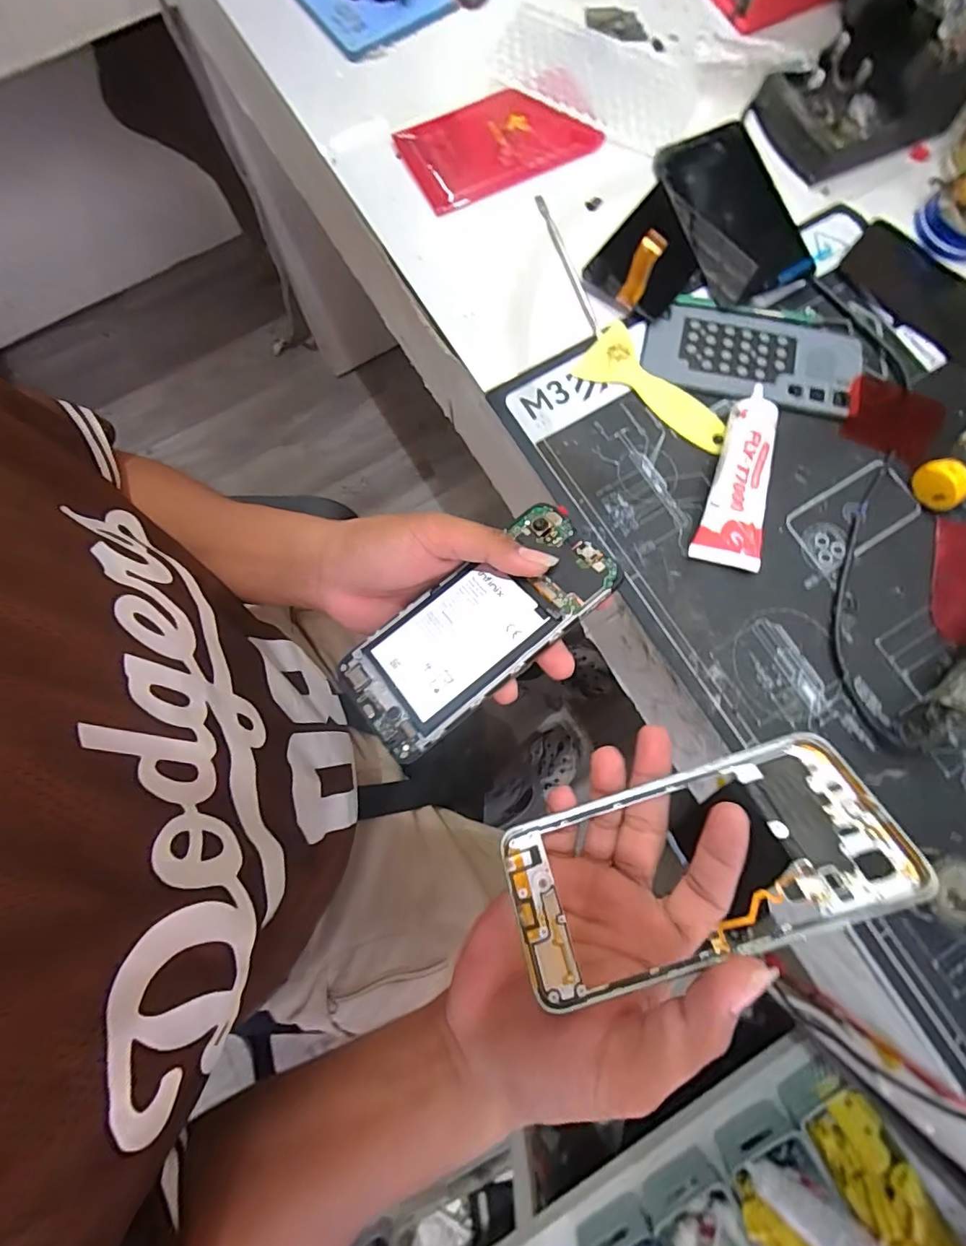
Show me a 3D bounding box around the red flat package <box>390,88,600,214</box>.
[{"bbox_3d":[0.014,-0.388,0.411,0.150,0.014,0.076,-26,91,-5],"label":"red flat package"}]

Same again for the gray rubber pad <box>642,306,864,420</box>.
[{"bbox_3d":[0.199,-0.196,0.382,0.156,0.005,0.070,10,78,4],"label":"gray rubber pad"}]

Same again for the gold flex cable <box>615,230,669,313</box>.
[{"bbox_3d":[0.110,-0.245,0.363,0.019,0.055,0.011,25,79,6],"label":"gold flex cable"}]

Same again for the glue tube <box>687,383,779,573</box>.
[{"bbox_3d":[0.177,-0.097,0.350,0.042,0.029,0.117,17,79,5],"label":"glue tube"}]

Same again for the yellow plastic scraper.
[{"bbox_3d":[0.127,-0.170,0.376,0.119,0.005,0.051,40,81,9],"label":"yellow plastic scraper"}]

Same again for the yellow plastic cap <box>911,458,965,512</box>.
[{"bbox_3d":[0.310,-0.093,0.349,0.019,0.029,0.034,-27,78,-5],"label":"yellow plastic cap"}]

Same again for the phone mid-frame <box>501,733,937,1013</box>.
[{"bbox_3d":[0.094,0.106,0.229,0.166,0.006,0.076,-18,46,1],"label":"phone mid-frame"}]

